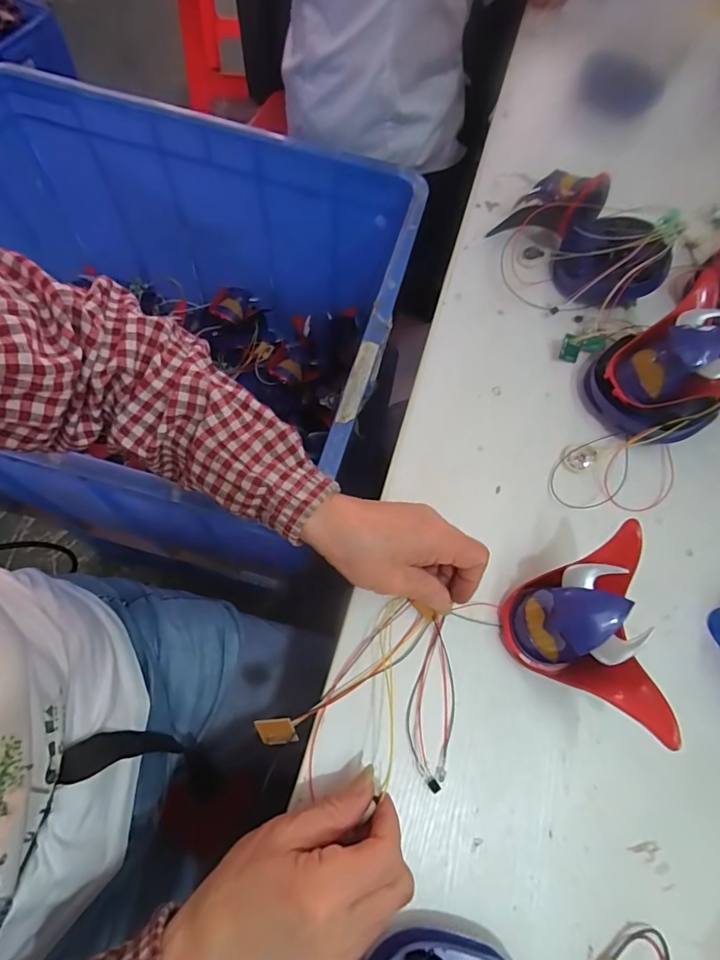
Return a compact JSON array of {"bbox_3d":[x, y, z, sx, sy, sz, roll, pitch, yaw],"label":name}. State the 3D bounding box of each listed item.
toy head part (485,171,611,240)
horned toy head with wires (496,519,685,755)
[{"bbox_3d":[0.195,-0.276,0.488,0.058,0.075,0.081,-37,72,-17],"label":"toy head part"},{"bbox_3d":[0.145,0.101,0.319,0.078,0.066,0.120,2,65,-2],"label":"horned toy head with wires"}]

